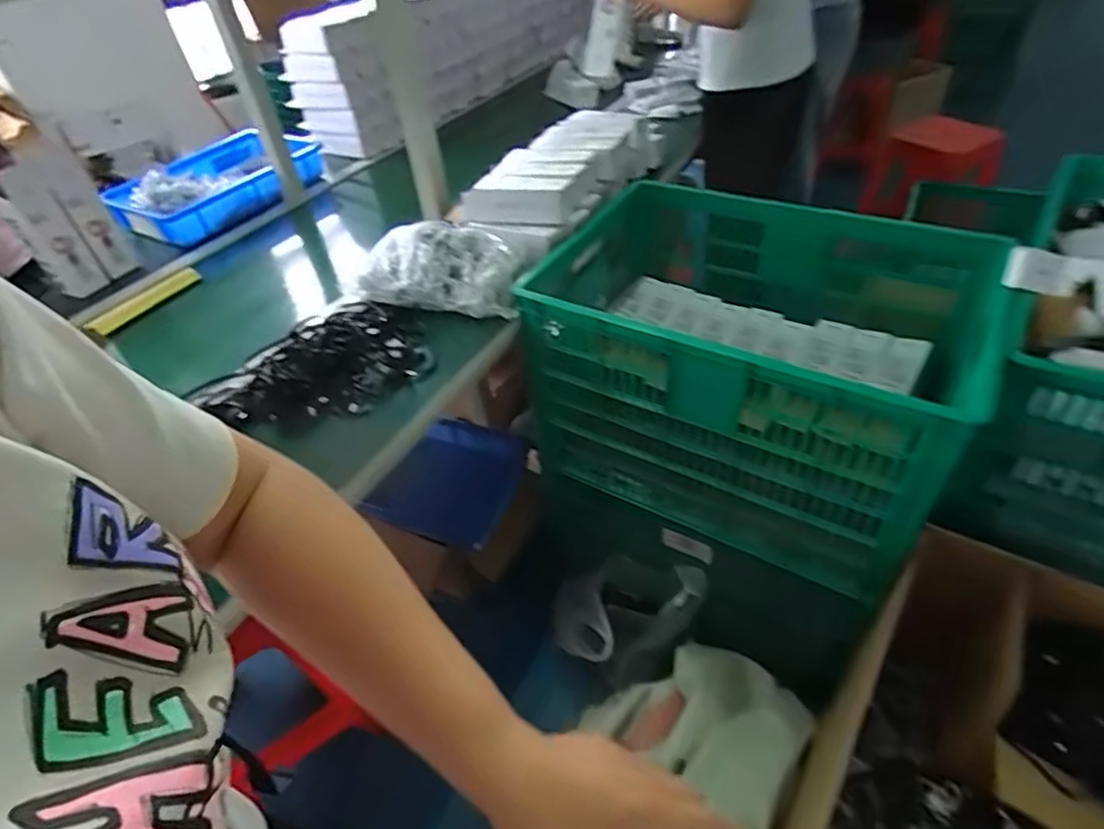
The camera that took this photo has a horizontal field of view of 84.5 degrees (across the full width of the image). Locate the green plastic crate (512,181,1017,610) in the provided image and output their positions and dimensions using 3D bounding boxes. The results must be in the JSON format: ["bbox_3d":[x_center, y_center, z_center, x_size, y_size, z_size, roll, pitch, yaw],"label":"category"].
[{"bbox_3d":[0.324,-0.094,1.086,0.669,0.394,0.450,21,50,27],"label":"green plastic crate"}]

